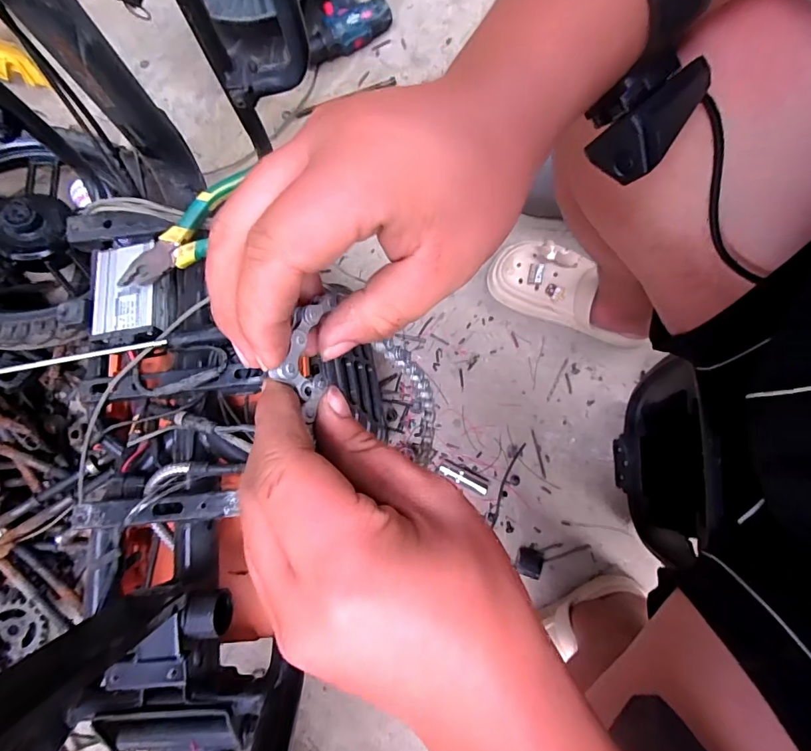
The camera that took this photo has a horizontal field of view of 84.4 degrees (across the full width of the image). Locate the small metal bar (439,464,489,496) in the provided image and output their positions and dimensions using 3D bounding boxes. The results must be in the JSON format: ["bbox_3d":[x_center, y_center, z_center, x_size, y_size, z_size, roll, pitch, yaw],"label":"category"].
[{"bbox_3d":[0.088,0.159,0.687,0.077,0.017,0.020,27,83,7],"label":"small metal bar"}]

